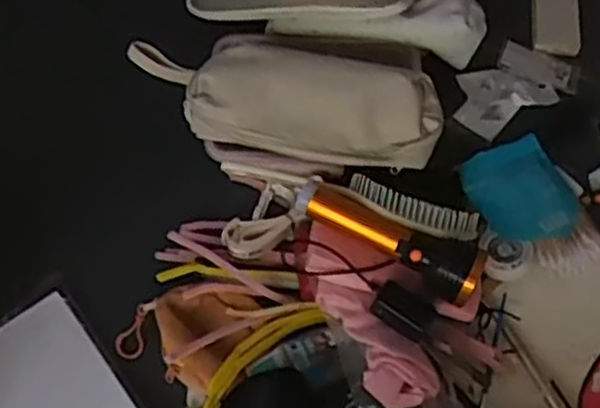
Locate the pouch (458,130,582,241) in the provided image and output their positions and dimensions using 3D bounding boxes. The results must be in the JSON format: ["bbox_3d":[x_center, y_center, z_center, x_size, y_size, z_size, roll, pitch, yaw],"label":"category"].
[{"bbox_3d":[0.206,-0.011,0.712,0.100,0.015,0.102,-26,67,-25],"label":"pouch"}]

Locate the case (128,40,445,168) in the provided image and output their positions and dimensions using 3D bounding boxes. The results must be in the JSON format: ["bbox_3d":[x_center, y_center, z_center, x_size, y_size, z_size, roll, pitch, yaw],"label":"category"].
[{"bbox_3d":[-0.010,-0.092,0.693,0.272,0.042,0.093,6,62,4],"label":"case"}]

